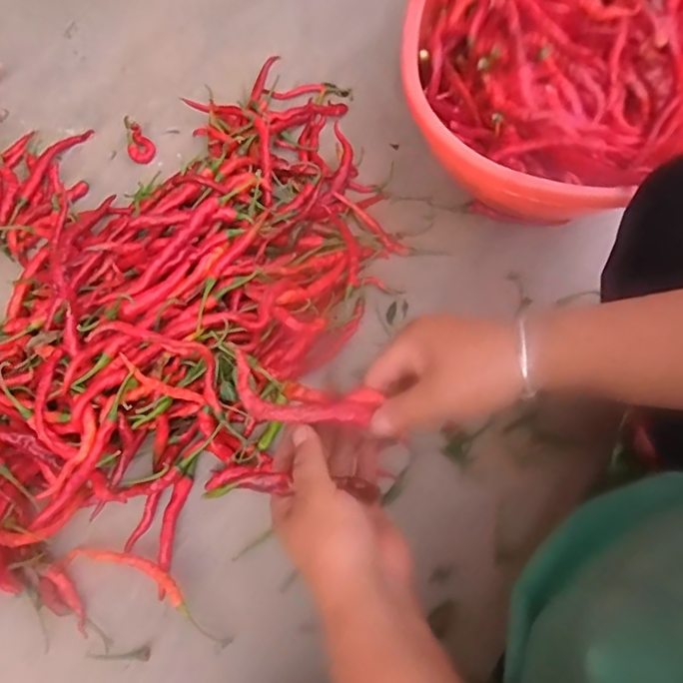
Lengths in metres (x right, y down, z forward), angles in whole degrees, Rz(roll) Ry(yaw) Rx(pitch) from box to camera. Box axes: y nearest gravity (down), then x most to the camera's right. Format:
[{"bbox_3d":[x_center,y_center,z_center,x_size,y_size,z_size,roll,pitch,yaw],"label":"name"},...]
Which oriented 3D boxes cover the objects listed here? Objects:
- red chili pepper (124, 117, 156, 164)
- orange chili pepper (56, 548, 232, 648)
[{"bbox_3d":[-0.251,-0.246,0.709,0.031,0.014,0.058,-23,88,-8],"label":"red chili pepper"},{"bbox_3d":[-0.168,0.212,0.500,0.163,0.019,0.036,21,68,11],"label":"orange chili pepper"}]

